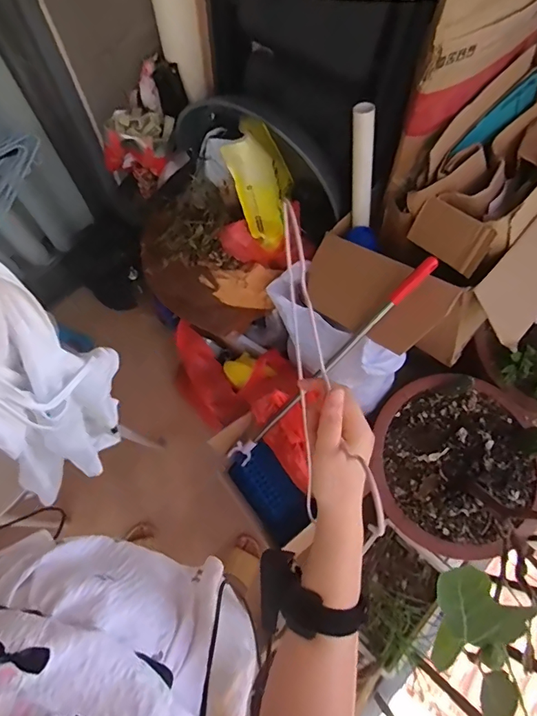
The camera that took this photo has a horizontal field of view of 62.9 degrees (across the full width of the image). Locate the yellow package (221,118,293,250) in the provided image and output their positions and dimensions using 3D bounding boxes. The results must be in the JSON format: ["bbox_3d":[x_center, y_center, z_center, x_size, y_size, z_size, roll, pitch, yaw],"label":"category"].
[{"bbox_3d":[-0.010,-0.396,0.987,0.054,0.273,0.175,20,70,28],"label":"yellow package"}]

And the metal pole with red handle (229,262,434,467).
[{"bbox_3d":[0.112,0.042,0.976,0.045,0.682,0.035,49,31,13],"label":"metal pole with red handle"}]

